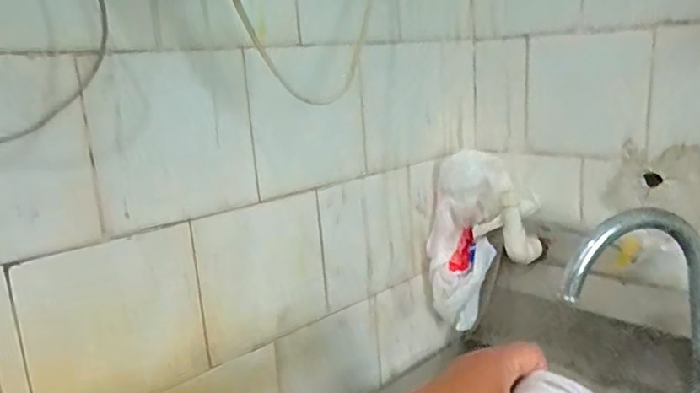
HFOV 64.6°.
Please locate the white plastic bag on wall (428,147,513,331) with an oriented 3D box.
[{"bbox_3d":[0.156,0.056,0.735,0.102,0.224,0.061,-2,13,12],"label":"white plastic bag on wall"}]

